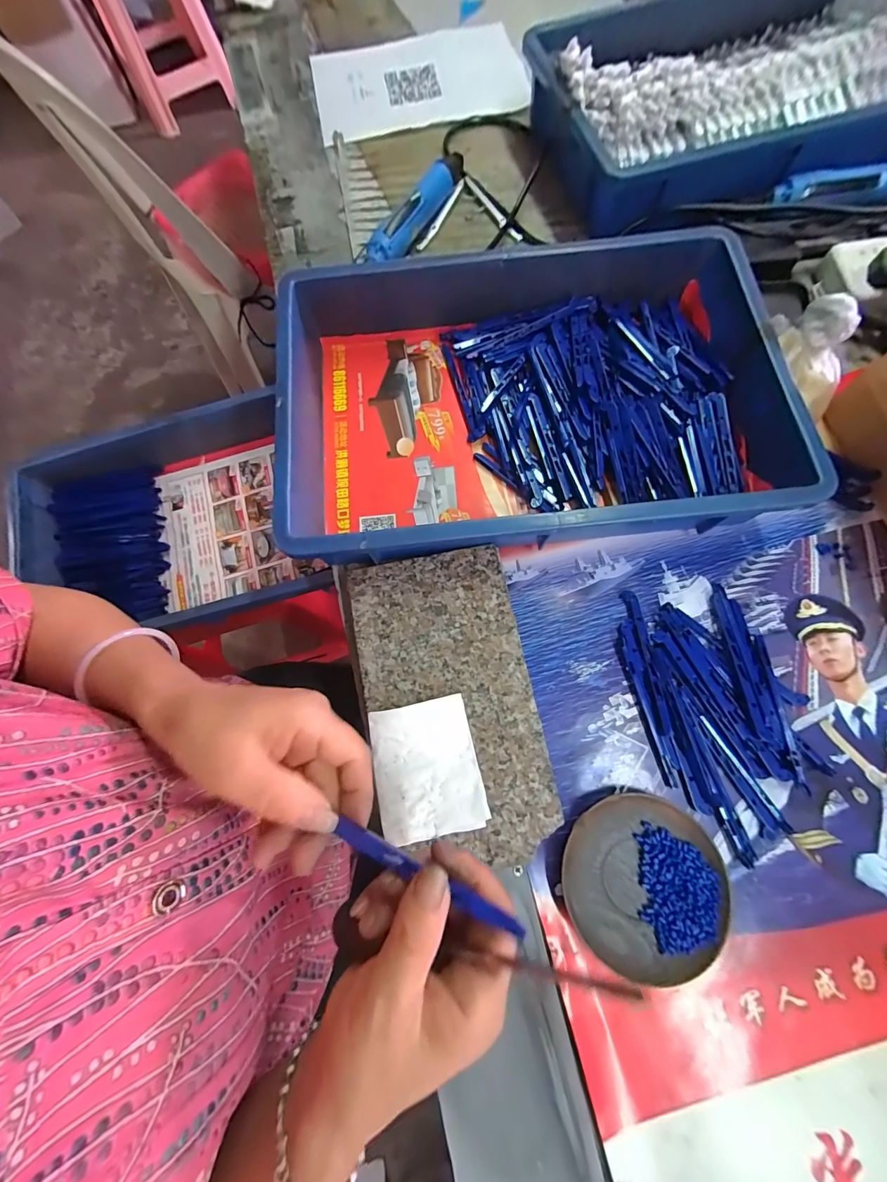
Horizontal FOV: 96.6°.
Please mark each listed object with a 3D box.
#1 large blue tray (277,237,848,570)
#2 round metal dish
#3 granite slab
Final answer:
[{"bbox_3d":[0.074,-0.172,0.369,0.414,0.078,0.279,-6,74,0],"label":"large blue tray"},{"bbox_3d":[0.146,0.213,0.290,0.111,0.017,0.113,0,74,1],"label":"round metal dish"},{"bbox_3d":[0.003,0.086,0.327,0.132,0.024,0.236,-11,74,-2],"label":"granite slab"}]

